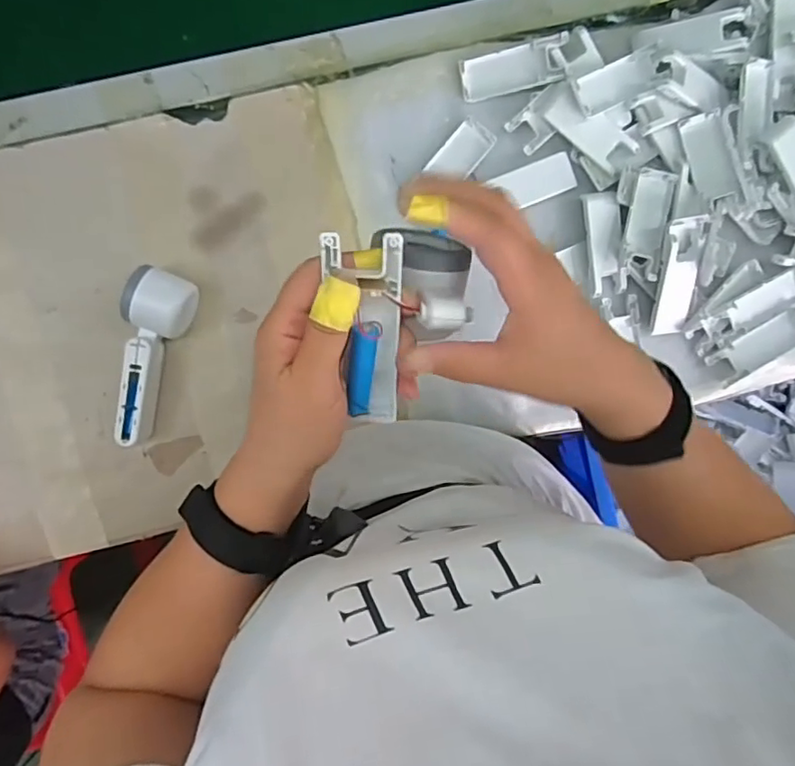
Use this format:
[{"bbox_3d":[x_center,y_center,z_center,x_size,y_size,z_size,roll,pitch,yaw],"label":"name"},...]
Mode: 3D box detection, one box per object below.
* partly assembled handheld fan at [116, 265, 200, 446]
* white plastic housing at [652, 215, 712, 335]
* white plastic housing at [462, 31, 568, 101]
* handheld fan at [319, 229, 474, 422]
[{"bbox_3d":[-0.247,-0.027,0.574,0.055,0.053,0.166,20,91,-5],"label":"partly assembled handheld fan"},{"bbox_3d":[0.286,-0.107,0.597,0.041,0.018,0.118,1,113,-4],"label":"white plastic housing"},{"bbox_3d":[0.115,-0.310,0.584,0.102,0.012,0.041,-10,93,13],"label":"white plastic housing"},{"bbox_3d":[0.003,-0.039,0.325,0.084,0.049,0.107,-11,121,-6],"label":"handheld fan"}]

